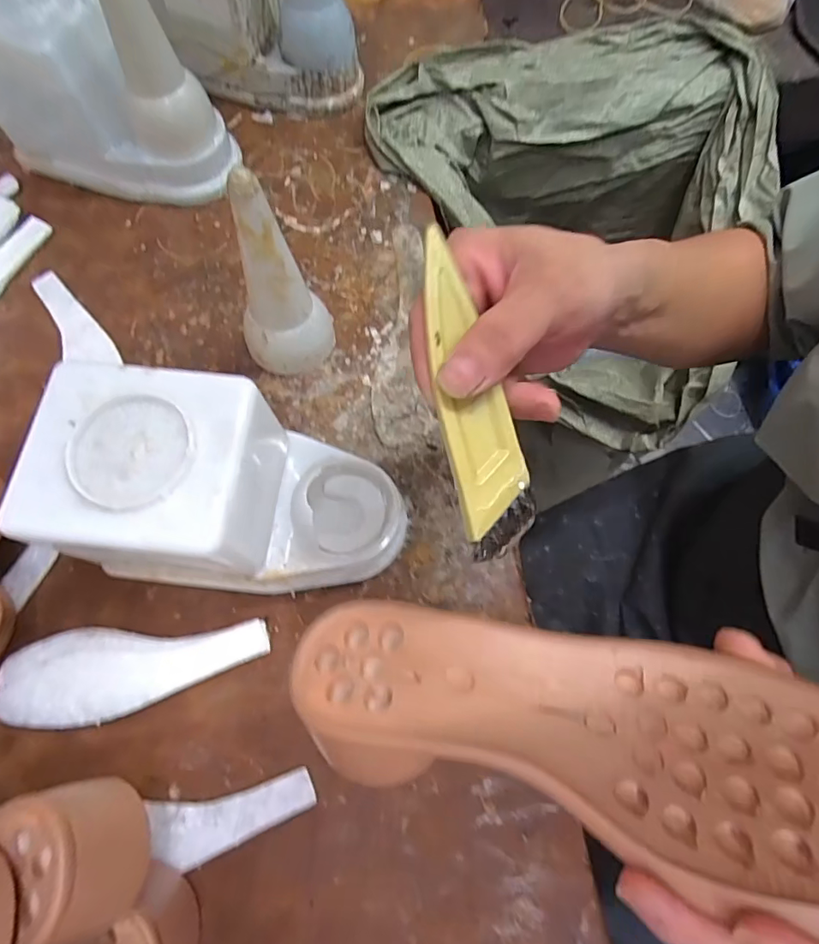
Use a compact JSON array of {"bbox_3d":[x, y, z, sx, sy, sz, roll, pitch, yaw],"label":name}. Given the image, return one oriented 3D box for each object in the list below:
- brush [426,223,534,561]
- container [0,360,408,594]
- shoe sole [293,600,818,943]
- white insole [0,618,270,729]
[{"bbox_3d":[0.026,-0.034,0.205,0.031,0.011,0.132,-13,89,-6],"label":"brush"},{"bbox_3d":[-0.108,0.017,0.307,0.184,0.118,0.120,0,71,-2],"label":"container"},{"bbox_3d":[0.067,0.106,0.208,0.237,0.046,0.086,11,43,11],"label":"shoe sole"},{"bbox_3d":[-0.178,0.128,0.322,0.166,0.011,0.055,-7,71,-4],"label":"white insole"}]

